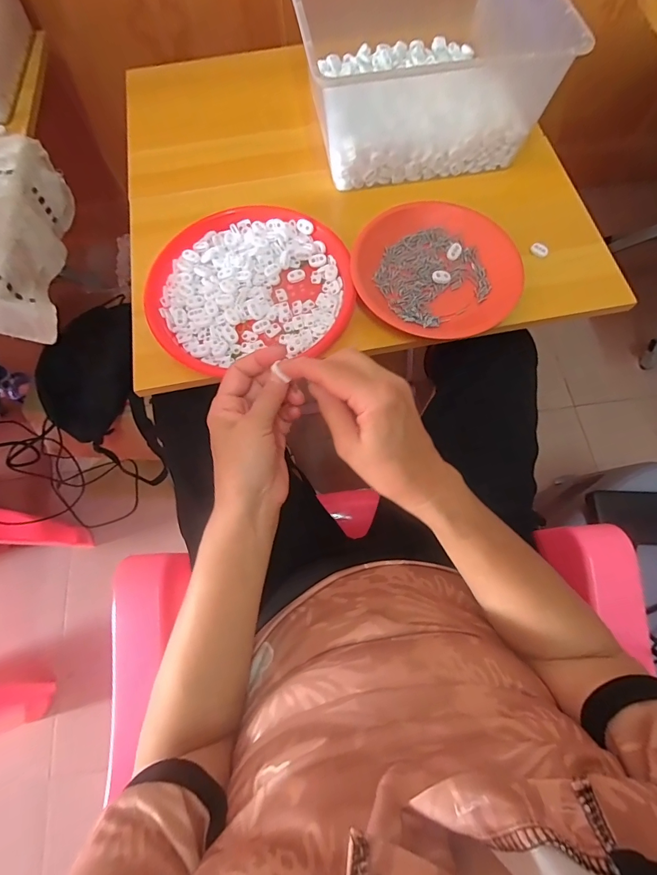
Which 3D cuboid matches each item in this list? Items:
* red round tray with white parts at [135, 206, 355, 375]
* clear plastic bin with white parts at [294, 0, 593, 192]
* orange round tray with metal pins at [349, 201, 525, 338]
[{"bbox_3d":[-0.095,-0.185,0.478,0.232,0.019,0.214,-1,71,2],"label":"red round tray with white parts"},{"bbox_3d":[0.115,-0.511,0.535,0.290,0.132,0.292,-12,71,-2],"label":"clear plastic bin with white parts"},{"bbox_3d":[0.128,-0.205,0.492,0.193,0.040,0.175,-7,71,0],"label":"orange round tray with metal pins"}]

